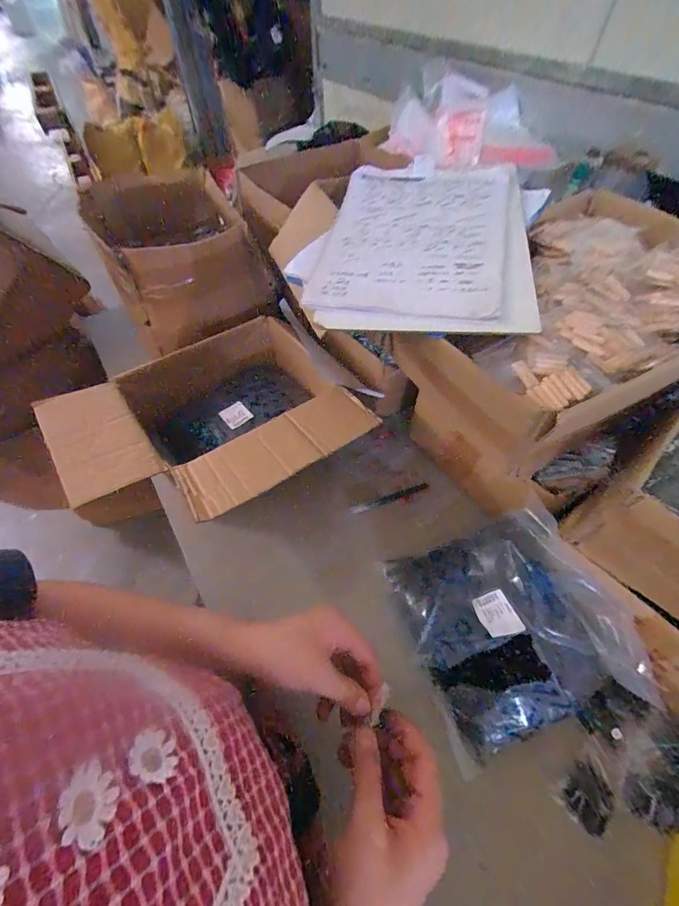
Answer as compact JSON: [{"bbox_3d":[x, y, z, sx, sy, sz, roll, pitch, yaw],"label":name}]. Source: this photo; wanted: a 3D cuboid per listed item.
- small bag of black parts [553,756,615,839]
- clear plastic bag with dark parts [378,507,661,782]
[{"bbox_3d":[0.251,0.343,0.359,0.053,0.019,0.040,-35,62,-21],"label":"small bag of black parts"},{"bbox_3d":[0.185,0.191,0.408,0.218,0.055,0.219,-28,59,10],"label":"clear plastic bag with dark parts"}]

